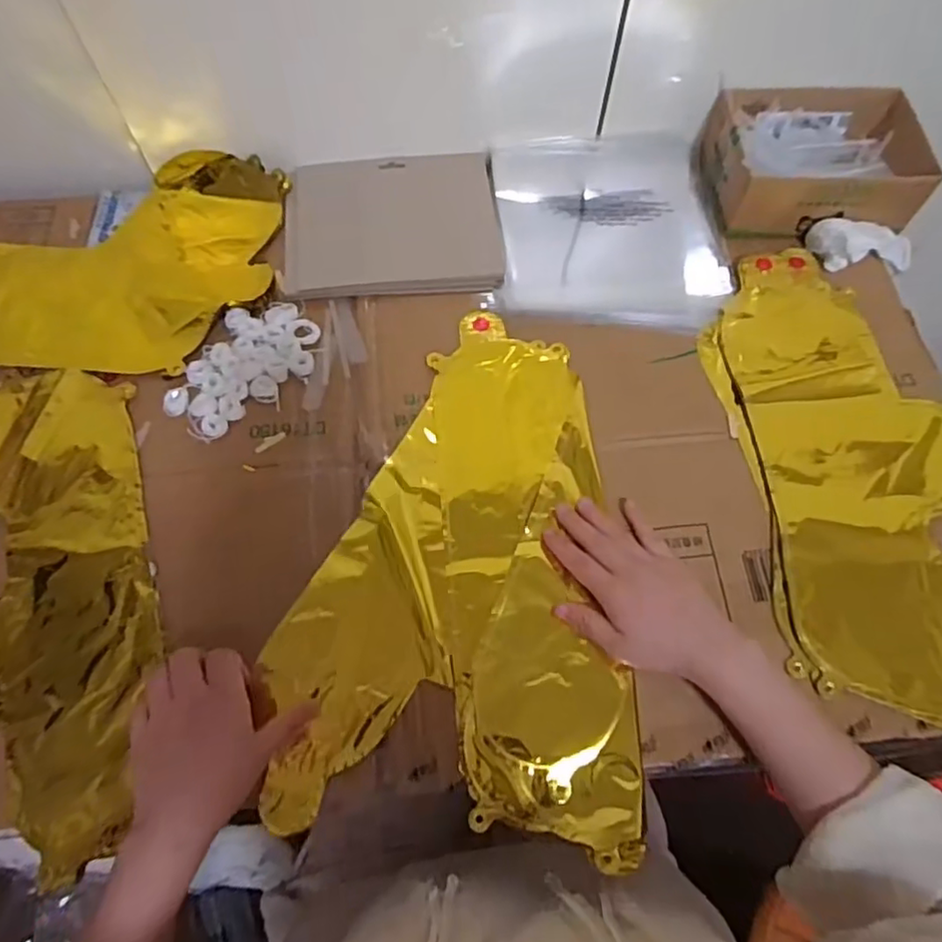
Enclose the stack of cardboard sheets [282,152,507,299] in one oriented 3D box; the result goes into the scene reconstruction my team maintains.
[{"bbox_3d":[-0.076,-0.241,0.624,0.203,0.009,0.170,-5,66,-3],"label":"stack of cardboard sheets"}]

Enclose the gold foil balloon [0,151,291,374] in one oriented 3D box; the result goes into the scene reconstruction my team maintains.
[{"bbox_3d":[-0.390,-0.197,0.597,0.406,0.027,0.231,1,66,-1],"label":"gold foil balloon"}]

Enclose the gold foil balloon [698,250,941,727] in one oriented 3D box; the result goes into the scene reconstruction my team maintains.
[{"bbox_3d":[0.324,0.001,0.524,0.206,0.013,0.430,-7,67,-4],"label":"gold foil balloon"}]

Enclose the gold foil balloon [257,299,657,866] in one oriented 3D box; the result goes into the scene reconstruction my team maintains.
[{"bbox_3d":[-0.002,0.061,0.504,0.256,0.016,0.392,5,66,1],"label":"gold foil balloon"}]

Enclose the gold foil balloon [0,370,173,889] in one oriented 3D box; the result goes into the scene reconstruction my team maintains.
[{"bbox_3d":[-0.419,0.105,0.476,0.357,0.016,0.363,-8,67,-5],"label":"gold foil balloon"}]

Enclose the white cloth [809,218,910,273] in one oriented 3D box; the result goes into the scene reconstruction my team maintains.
[{"bbox_3d":[0.380,-0.219,0.621,0.118,0.038,0.043,2,66,-14],"label":"white cloth"}]

